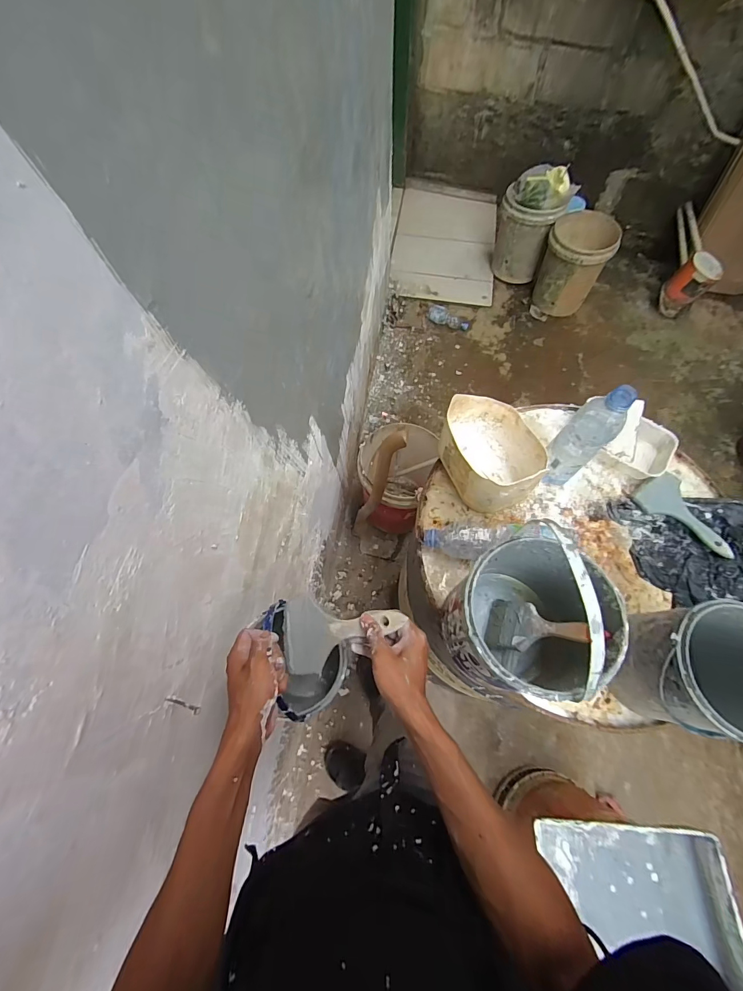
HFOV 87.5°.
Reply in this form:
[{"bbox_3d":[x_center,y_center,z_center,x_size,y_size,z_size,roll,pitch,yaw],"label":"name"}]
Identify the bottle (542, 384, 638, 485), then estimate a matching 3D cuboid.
[{"bbox_3d":[0.330,-0.083,0.622,0.063,0.223,0.057,40,74,16],"label":"bottle"}]

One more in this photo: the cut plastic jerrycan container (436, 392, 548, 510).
[{"bbox_3d":[0.202,-0.074,0.667,0.146,0.130,0.185,-20,68,-7],"label":"cut plastic jerrycan container"}]

